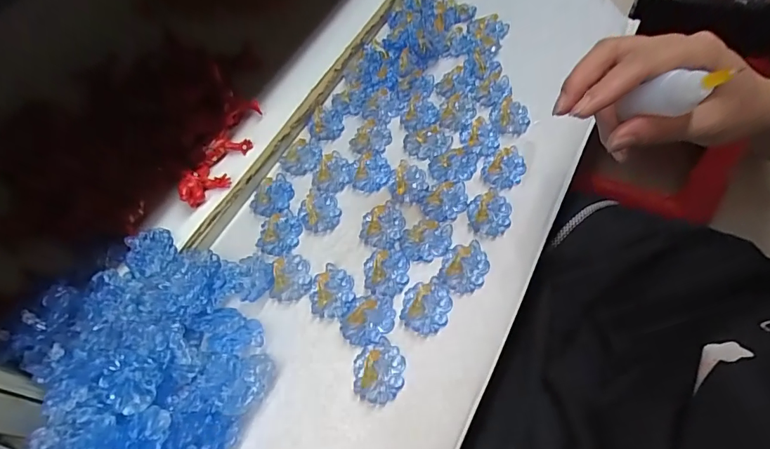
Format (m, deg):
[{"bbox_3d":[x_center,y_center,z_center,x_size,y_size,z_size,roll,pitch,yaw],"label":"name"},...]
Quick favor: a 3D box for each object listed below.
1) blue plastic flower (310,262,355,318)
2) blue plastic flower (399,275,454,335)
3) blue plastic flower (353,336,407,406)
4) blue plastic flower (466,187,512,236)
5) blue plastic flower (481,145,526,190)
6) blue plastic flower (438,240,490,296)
[{"bbox_3d":[-0.036,0.044,0.307,0.029,0.007,0.036,6,59,6],"label":"blue plastic flower"},{"bbox_3d":[0.027,0.051,0.293,0.030,0.010,0.037,16,61,12],"label":"blue plastic flower"},{"bbox_3d":[-0.004,0.087,0.275,0.030,0.009,0.037,6,59,6],"label":"blue plastic flower"},{"bbox_3d":[0.075,-0.012,0.324,0.030,0.011,0.039,11,60,9],"label":"blue plastic flower"},{"bbox_3d":[0.090,-0.045,0.342,0.030,0.011,0.038,17,61,12],"label":"blue plastic flower"},{"bbox_3d":[0.054,0.028,0.305,0.029,0.006,0.038,20,62,14],"label":"blue plastic flower"}]

